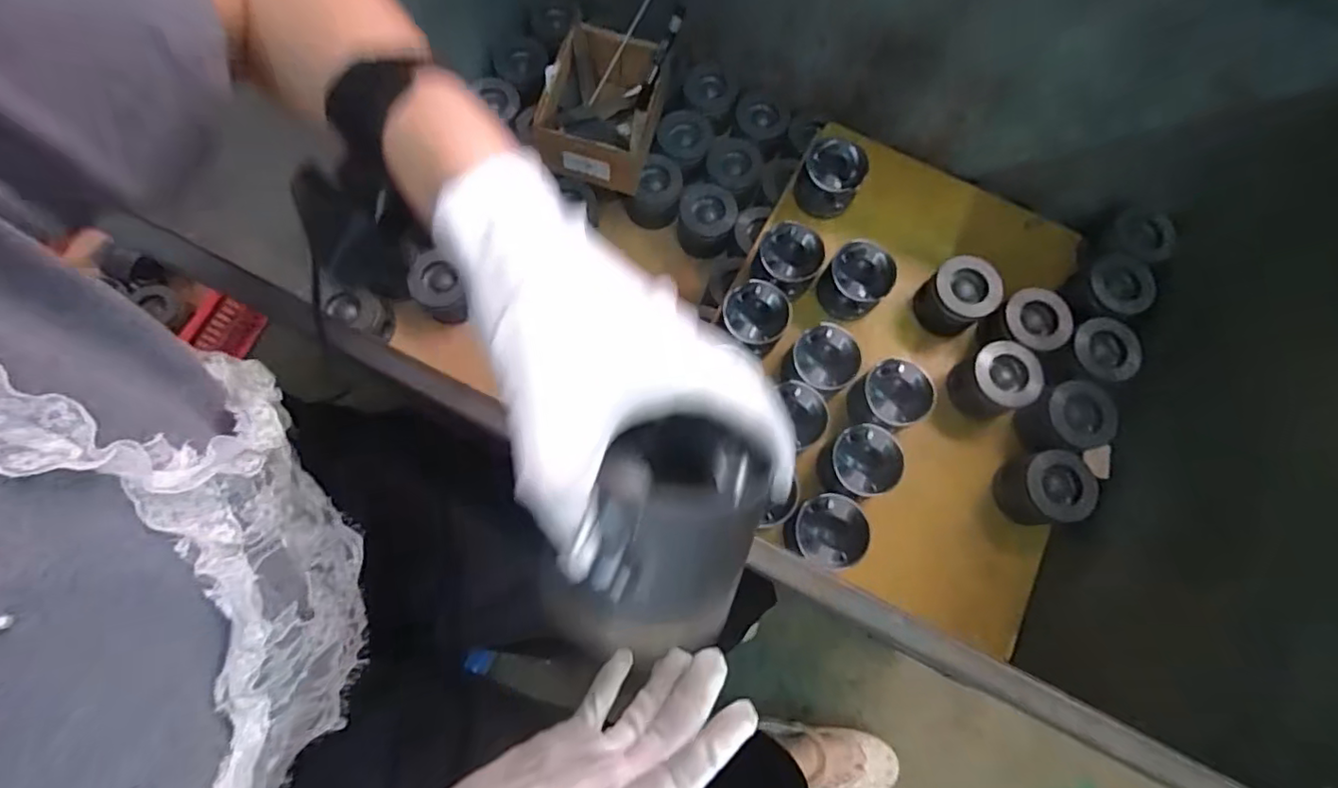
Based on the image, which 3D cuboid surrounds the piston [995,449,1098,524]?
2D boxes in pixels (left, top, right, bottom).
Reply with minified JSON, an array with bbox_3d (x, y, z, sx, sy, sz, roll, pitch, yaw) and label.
[{"bbox_3d":[0.479,0.121,0.755,0.090,0.066,0.087,0,75,-2],"label":"piston"}]

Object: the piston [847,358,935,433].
[{"bbox_3d":[0.288,0.005,0.781,0.105,0.059,0.090,-37,79,-11],"label":"piston"}]

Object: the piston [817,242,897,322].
[{"bbox_3d":[0.262,-0.157,0.831,0.084,0.081,0.083,33,76,7],"label":"piston"}]

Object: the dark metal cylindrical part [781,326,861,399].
[{"bbox_3d":[0.206,-0.038,0.791,0.091,0.062,0.091,29,76,6],"label":"dark metal cylindrical part"}]

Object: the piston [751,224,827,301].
[{"bbox_3d":[0.166,-0.185,0.830,0.086,0.077,0.092,0,75,-2],"label":"piston"}]

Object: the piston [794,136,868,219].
[{"bbox_3d":[0.239,-0.315,0.874,0.083,0.076,0.091,0,75,-2],"label":"piston"}]

